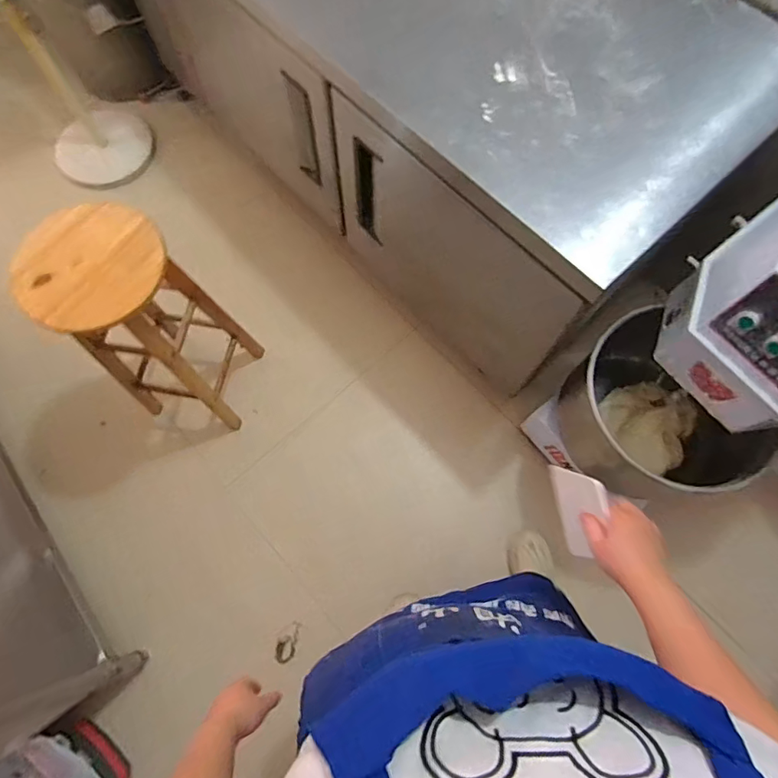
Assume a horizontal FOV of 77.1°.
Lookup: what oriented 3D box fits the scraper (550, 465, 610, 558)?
[{"bbox_3d":[0.271,0.179,0.689,0.007,0.098,0.133,-17,101,-21],"label":"scraper"}]

